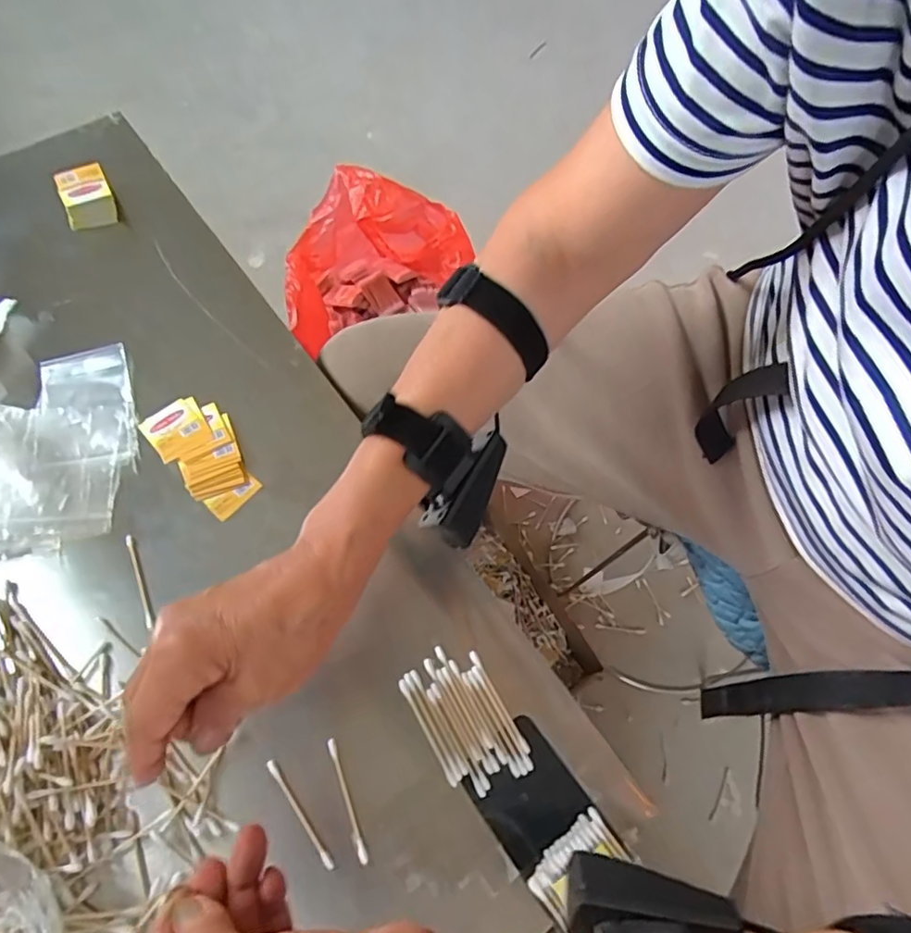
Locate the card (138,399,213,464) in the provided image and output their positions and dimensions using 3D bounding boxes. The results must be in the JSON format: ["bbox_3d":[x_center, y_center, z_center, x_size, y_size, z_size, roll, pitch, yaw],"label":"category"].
[{"bbox_3d":[-0.219,-0.028,0.464,0.040,0.004,0.051,-37,66,-16],"label":"card"}]

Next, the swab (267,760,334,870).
[{"bbox_3d":[-0.096,0.214,0.367,0.005,0.009,0.072,-34,73,-16],"label":"swab"}]

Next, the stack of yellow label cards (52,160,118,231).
[{"bbox_3d":[-0.333,-0.245,0.538,0.042,0.028,0.047,-24,70,-13],"label":"stack of yellow label cards"}]

